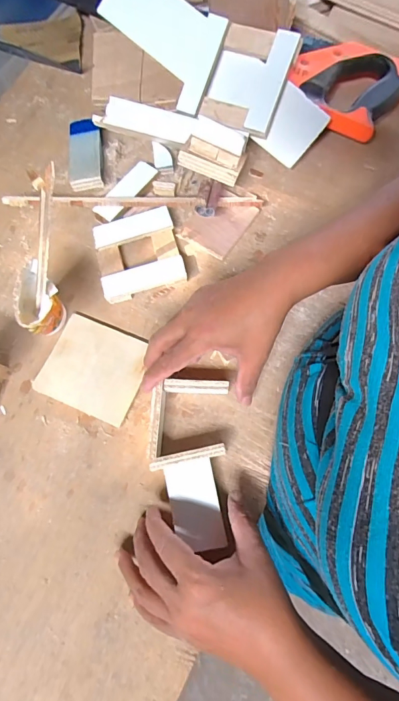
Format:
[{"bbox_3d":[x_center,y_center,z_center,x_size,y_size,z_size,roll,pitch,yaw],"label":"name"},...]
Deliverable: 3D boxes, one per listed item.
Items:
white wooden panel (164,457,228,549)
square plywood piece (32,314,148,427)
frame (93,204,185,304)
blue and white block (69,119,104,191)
[{"bbox_3d":[-0.004,0.140,0.356,0.043,0.007,0.075,-11,73,-3],"label":"white wooden panel"},{"bbox_3d":[-0.109,0.018,0.410,0.099,0.007,0.092,23,75,7],"label":"square plywood piece"},{"bbox_3d":[-0.068,-0.108,0.437,0.089,0.017,0.091,-16,74,-4],"label":"frame"},{"bbox_3d":[-0.138,-0.240,0.477,0.038,0.016,0.095,-5,73,-1],"label":"blue and white block"}]

